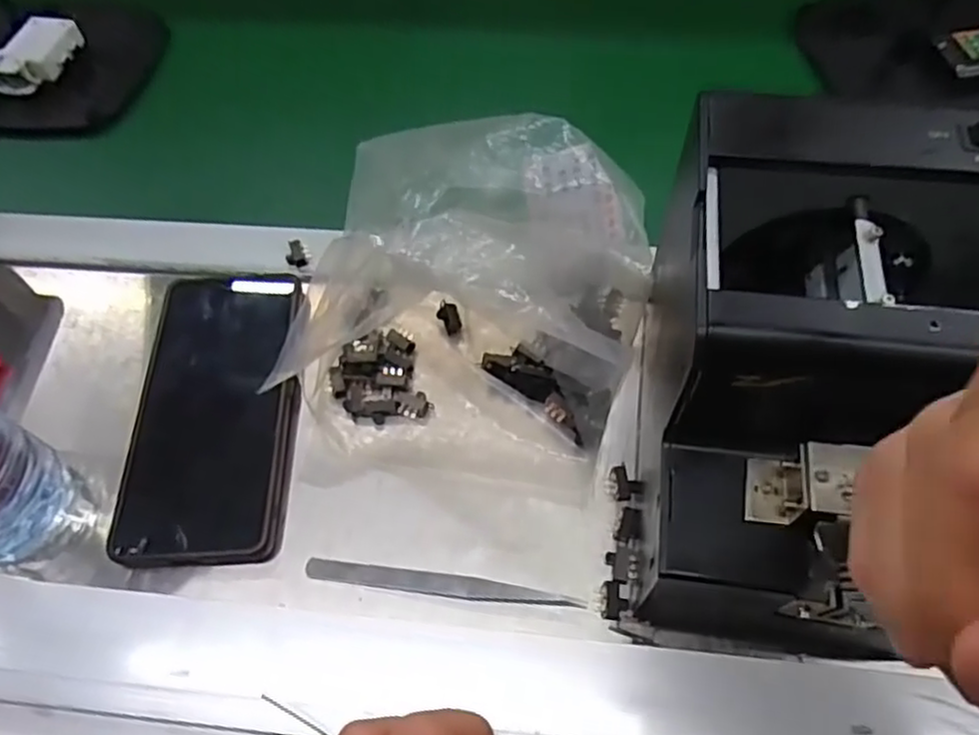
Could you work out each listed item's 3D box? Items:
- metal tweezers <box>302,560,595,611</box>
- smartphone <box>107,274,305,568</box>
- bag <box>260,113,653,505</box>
[{"bbox_3d":[-0.021,0.100,0.324,0.131,0.006,0.011,5,60,6],"label":"metal tweezers"},{"bbox_3d":[-0.143,0.023,0.370,0.079,0.013,0.159,-1,64,1],"label":"smartphone"},{"bbox_3d":[-0.011,-0.040,0.358,0.172,0.093,0.164,8,60,8],"label":"bag"}]

